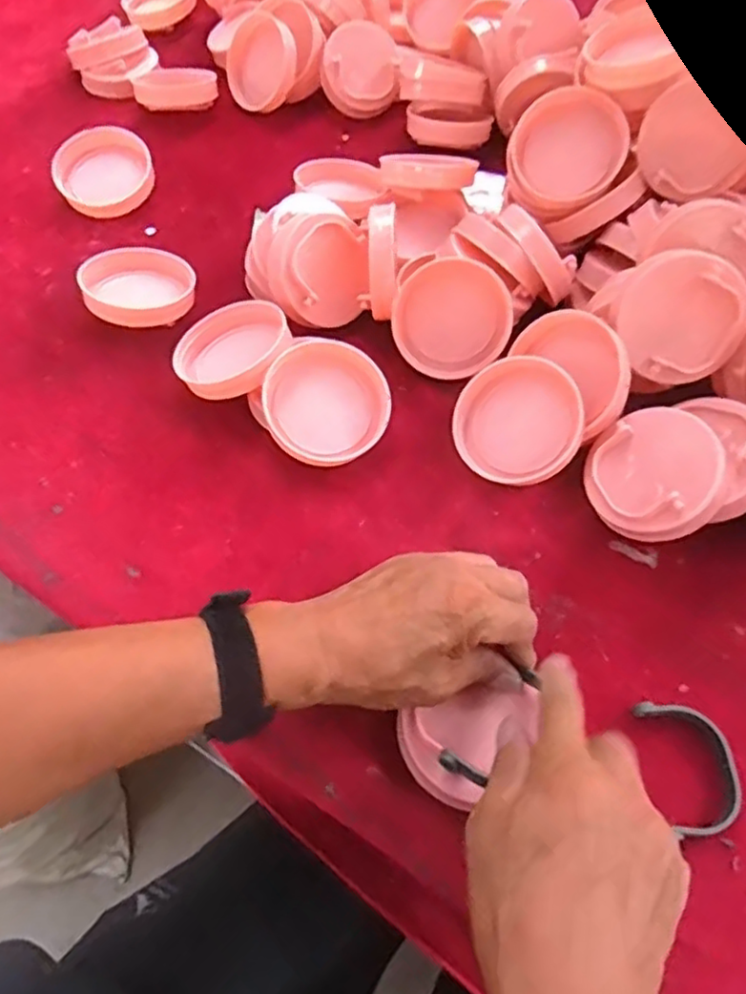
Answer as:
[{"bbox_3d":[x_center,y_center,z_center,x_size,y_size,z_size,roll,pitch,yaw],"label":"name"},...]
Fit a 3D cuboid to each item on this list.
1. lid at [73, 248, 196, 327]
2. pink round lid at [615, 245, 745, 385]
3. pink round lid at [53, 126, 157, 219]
[{"bbox_3d":[-0.199,-0.174,0.563,0.089,0.035,0.086,0,59,-1],"label":"lid"},{"bbox_3d":[0.225,-0.131,0.474,0.086,0.014,0.090,3,108,10],"label":"pink round lid"},{"bbox_3d":[-0.262,-0.321,0.637,0.090,0.017,0.090,-1,82,5],"label":"pink round lid"}]

